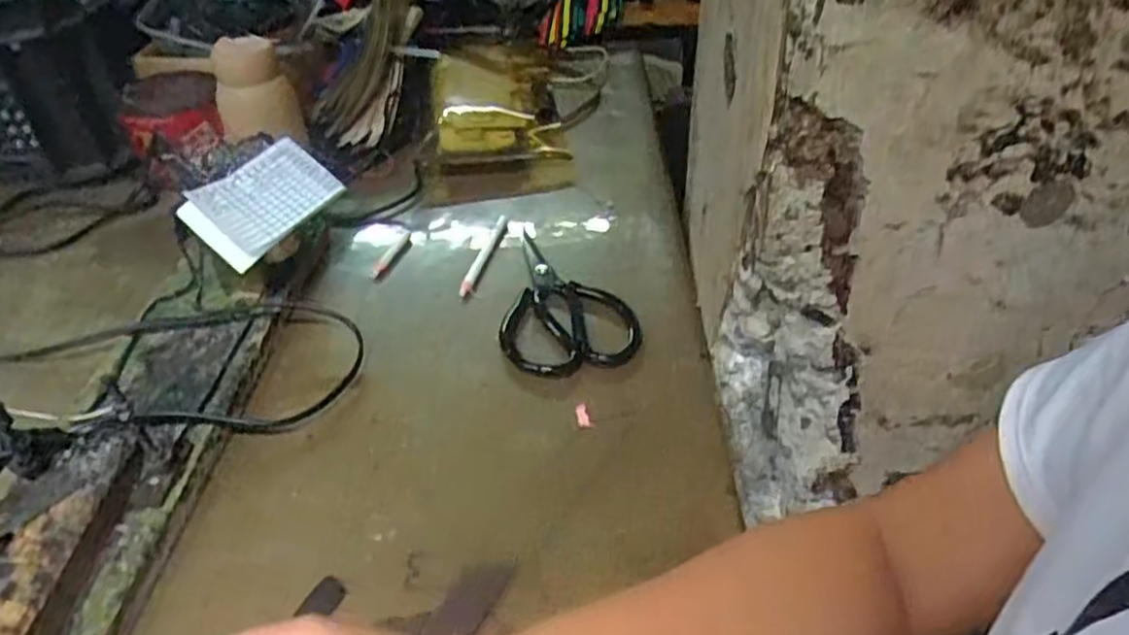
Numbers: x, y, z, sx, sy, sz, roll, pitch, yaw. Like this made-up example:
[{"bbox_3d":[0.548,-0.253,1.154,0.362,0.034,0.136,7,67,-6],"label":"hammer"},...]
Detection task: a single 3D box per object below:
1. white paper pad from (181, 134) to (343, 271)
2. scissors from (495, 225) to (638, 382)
[{"bbox_3d":[-0.220,-0.087,0.564,0.061,0.017,0.102,42,53,-3],"label":"white paper pad"},{"bbox_3d":[-0.001,-0.016,0.609,0.103,0.013,0.177,-6,39,-4],"label":"scissors"}]

